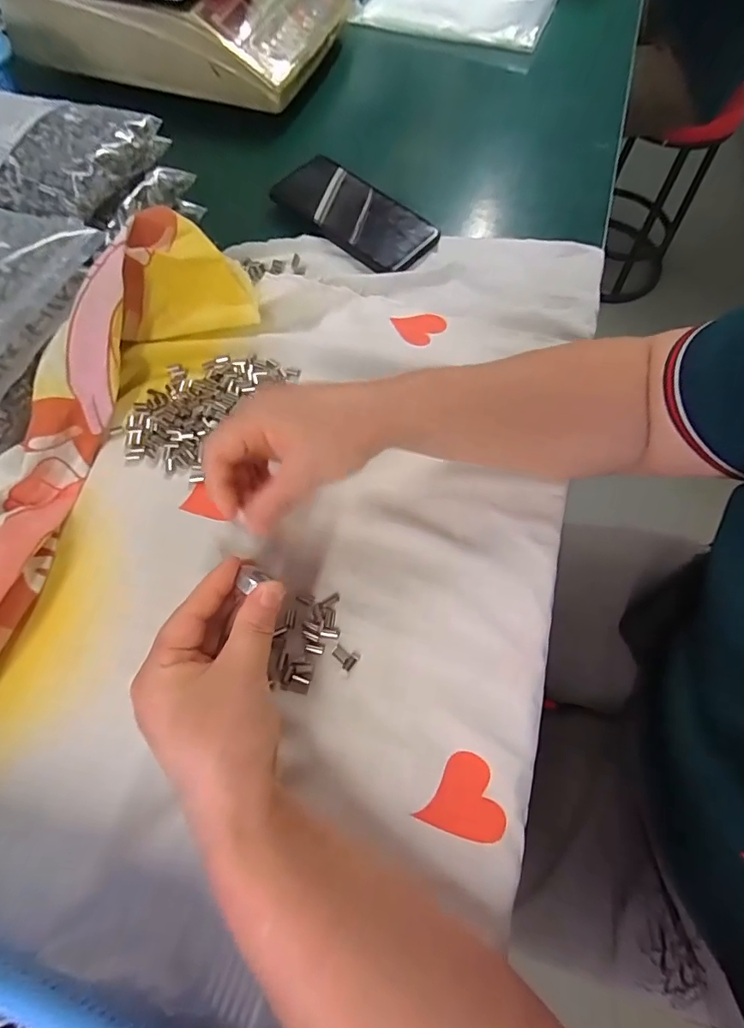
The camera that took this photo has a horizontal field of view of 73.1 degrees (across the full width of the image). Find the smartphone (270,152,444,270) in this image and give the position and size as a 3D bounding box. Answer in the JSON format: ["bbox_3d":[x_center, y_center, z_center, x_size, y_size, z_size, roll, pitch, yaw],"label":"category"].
[{"bbox_3d":[-0.017,-0.291,0.482,0.163,0.015,0.077,41,69,16],"label":"smartphone"}]

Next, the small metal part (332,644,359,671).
[{"bbox_3d":[-0.017,0.087,0.308,0.016,0.004,0.012,37,68,14],"label":"small metal part"}]

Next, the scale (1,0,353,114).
[{"bbox_3d":[-0.214,-0.621,0.591,0.328,0.098,0.275,15,65,4],"label":"scale"}]

